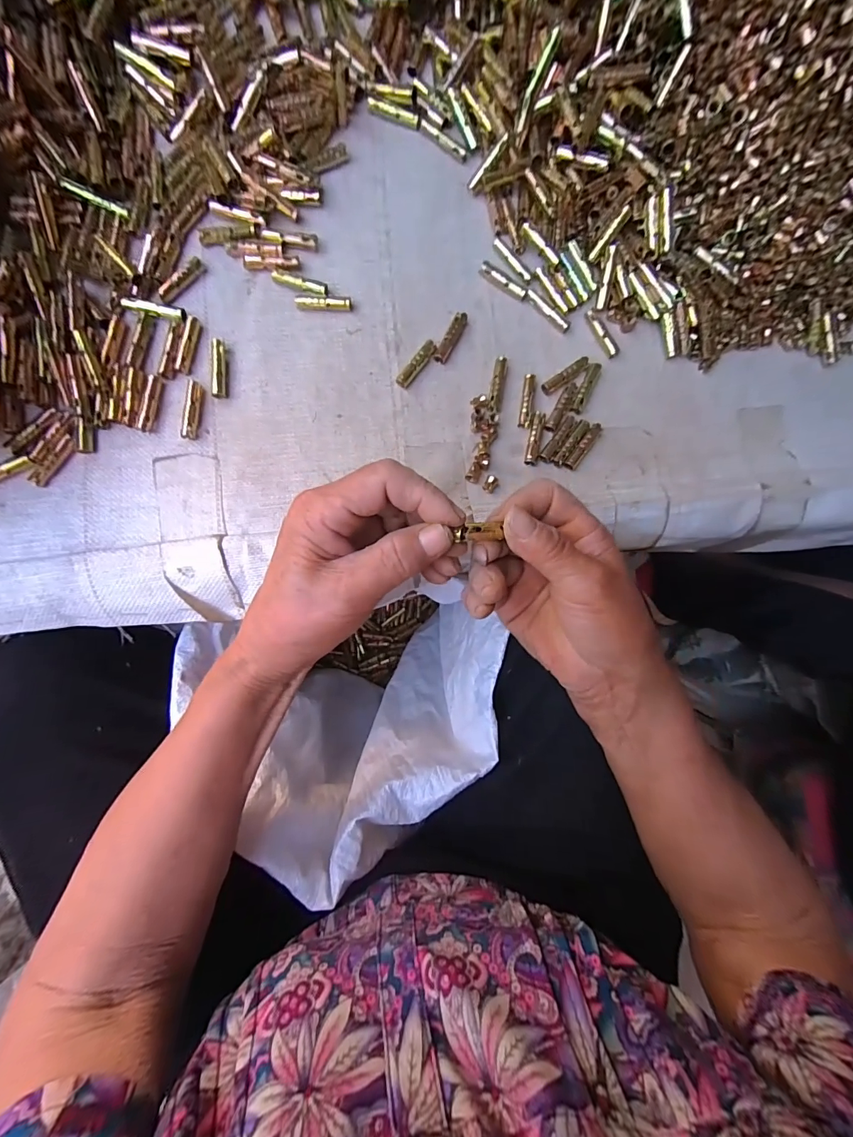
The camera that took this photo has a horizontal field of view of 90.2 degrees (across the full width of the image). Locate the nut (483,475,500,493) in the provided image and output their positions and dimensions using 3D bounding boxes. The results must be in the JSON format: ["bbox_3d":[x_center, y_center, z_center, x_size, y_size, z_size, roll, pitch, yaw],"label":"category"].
[{"bbox_3d":[0.047,-0.061,0.309,0.010,0.005,0.013,27,88,-5],"label":"nut"}]

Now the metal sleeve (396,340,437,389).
[{"bbox_3d":[-0.007,-0.150,0.313,0.009,0.009,0.039,39,86,-5],"label":"metal sleeve"}]

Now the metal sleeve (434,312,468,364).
[{"bbox_3d":[0.018,-0.171,0.317,0.010,0.009,0.041,28,87,-6],"label":"metal sleeve"}]

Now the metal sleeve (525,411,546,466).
[{"bbox_3d":[0.080,-0.096,0.313,0.008,0.005,0.041,13,89,-7],"label":"metal sleeve"}]

